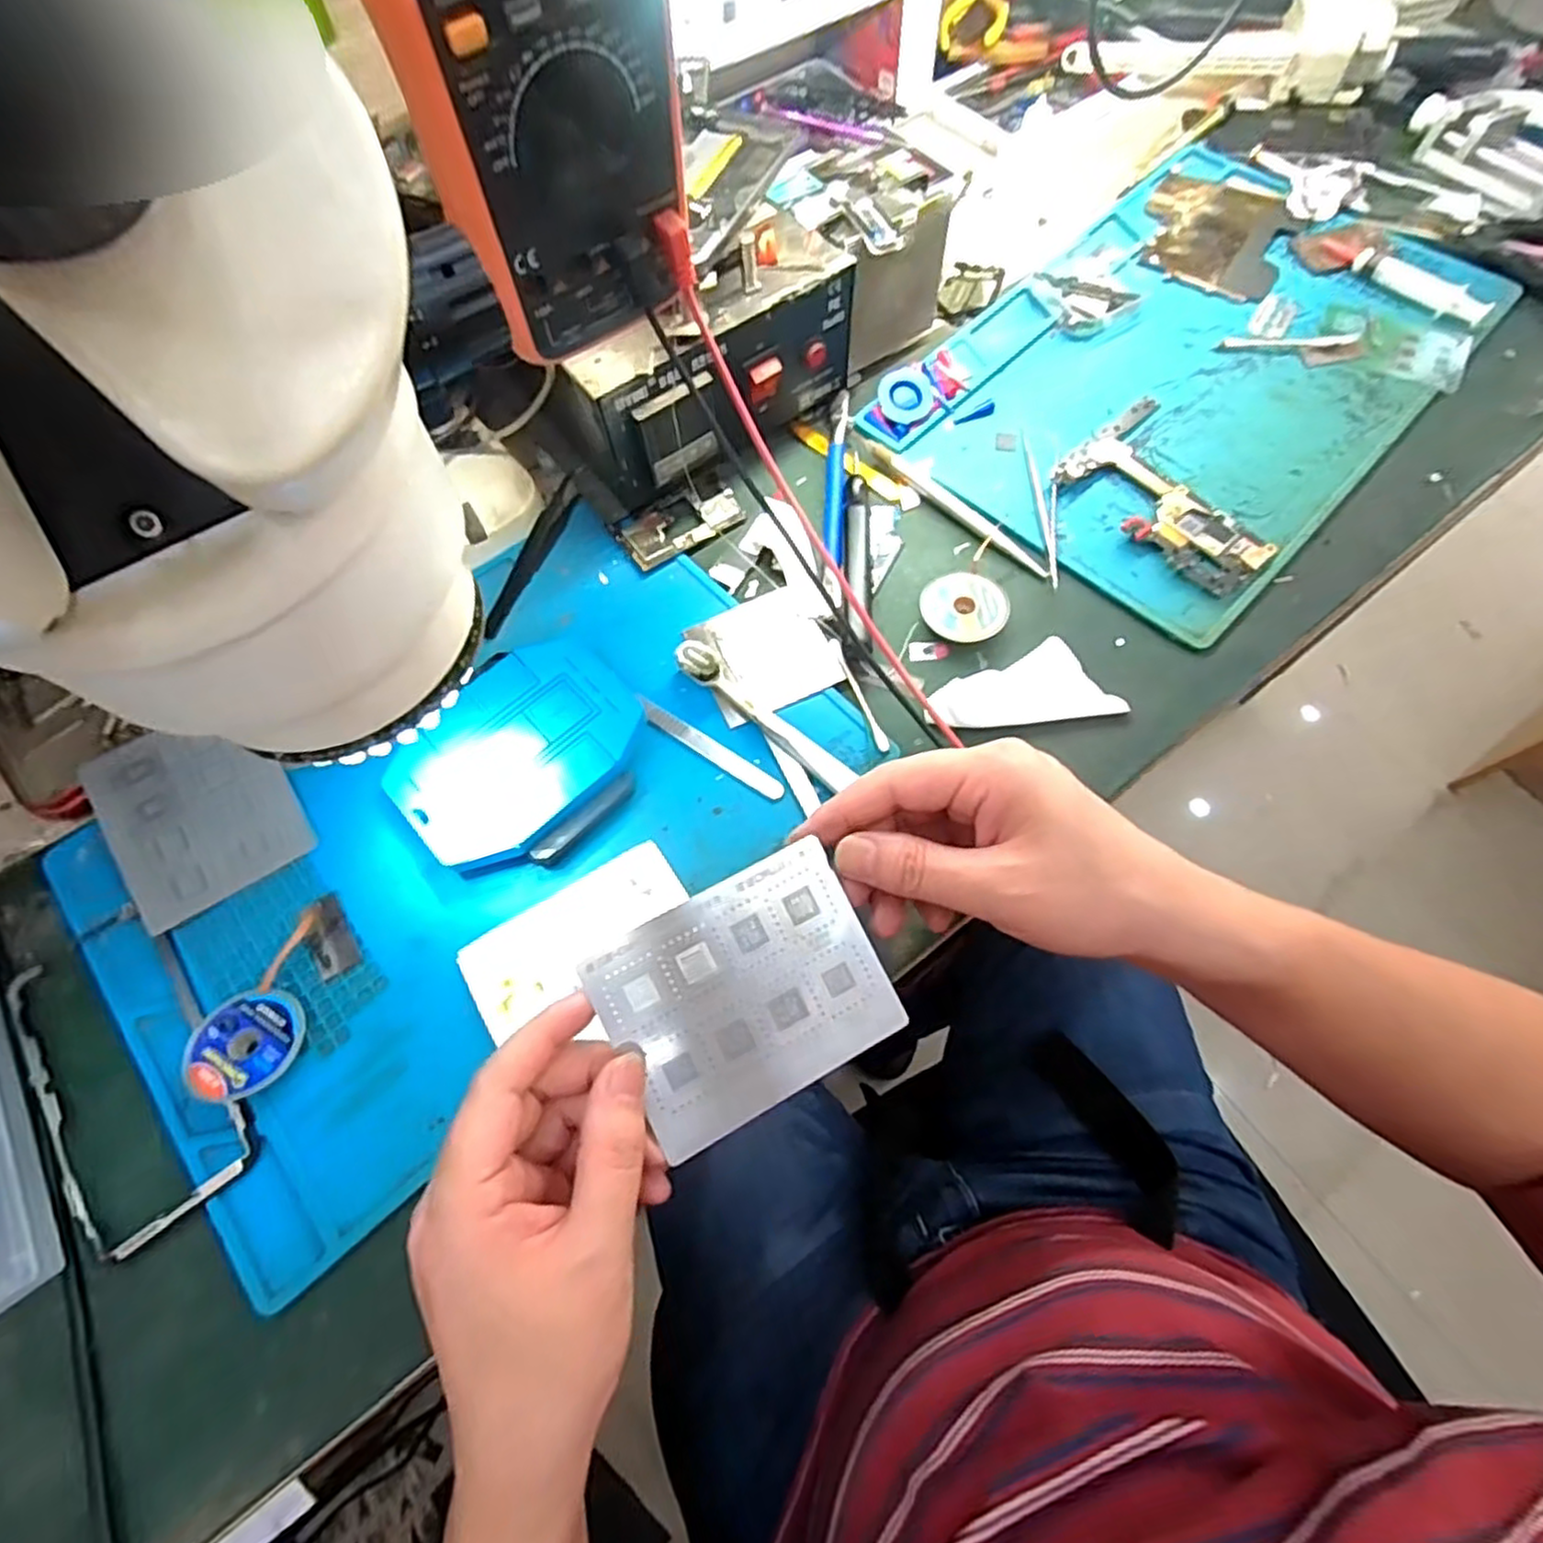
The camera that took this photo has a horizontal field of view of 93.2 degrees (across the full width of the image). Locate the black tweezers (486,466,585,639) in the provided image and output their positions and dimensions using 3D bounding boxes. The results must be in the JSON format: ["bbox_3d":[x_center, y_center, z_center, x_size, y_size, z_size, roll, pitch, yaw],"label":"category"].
[{"bbox_3d":[-0.139,-0.127,0.417,0.016,0.013,0.120,16,69,9],"label":"black tweezers"}]

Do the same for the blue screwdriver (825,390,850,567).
[{"bbox_3d":[0.039,-0.176,0.432,0.010,0.006,0.133,3,68,4],"label":"blue screwdriver"}]

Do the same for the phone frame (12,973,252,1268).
[{"bbox_3d":[-0.279,0.128,0.315,0.070,0.005,0.139,-36,71,-12],"label":"phone frame"}]

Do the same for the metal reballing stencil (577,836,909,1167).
[{"bbox_3d":[-0.009,0.082,0.270,0.097,0.004,0.079,-28,87,-12],"label":"metal reballing stencil"}]

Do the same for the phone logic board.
[{"bbox_3d":[0.231,-0.158,0.415,0.086,0.008,0.123,-37,71,-12],"label":"phone logic board"}]

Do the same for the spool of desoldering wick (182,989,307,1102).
[{"bbox_3d":[-0.226,0.117,0.313,0.046,0.015,0.043,-1,67,2],"label":"spool of desoldering wick"}]

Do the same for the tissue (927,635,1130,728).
[{"bbox_3d":[0.128,-0.045,0.378,0.093,0.008,0.043,-5,67,0],"label":"tissue"}]

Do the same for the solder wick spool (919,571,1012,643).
[{"bbox_3d":[0.104,-0.087,0.393,0.045,0.010,0.042,-1,67,2],"label":"solder wick spool"}]

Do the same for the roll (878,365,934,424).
[{"bbox_3d":[0.082,-0.230,0.449,0.035,0.008,0.035,-24,85,-8],"label":"roll"}]

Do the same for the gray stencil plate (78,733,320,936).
[{"bbox_3d":[-0.284,0.018,0.362,0.080,0.005,0.101,-32,72,-17],"label":"gray stencil plate"}]

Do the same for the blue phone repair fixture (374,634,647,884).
[{"bbox_3d":[-0.119,-0.007,0.359,0.118,0.025,0.092,-43,72,-14],"label":"blue phone repair fixture"}]

